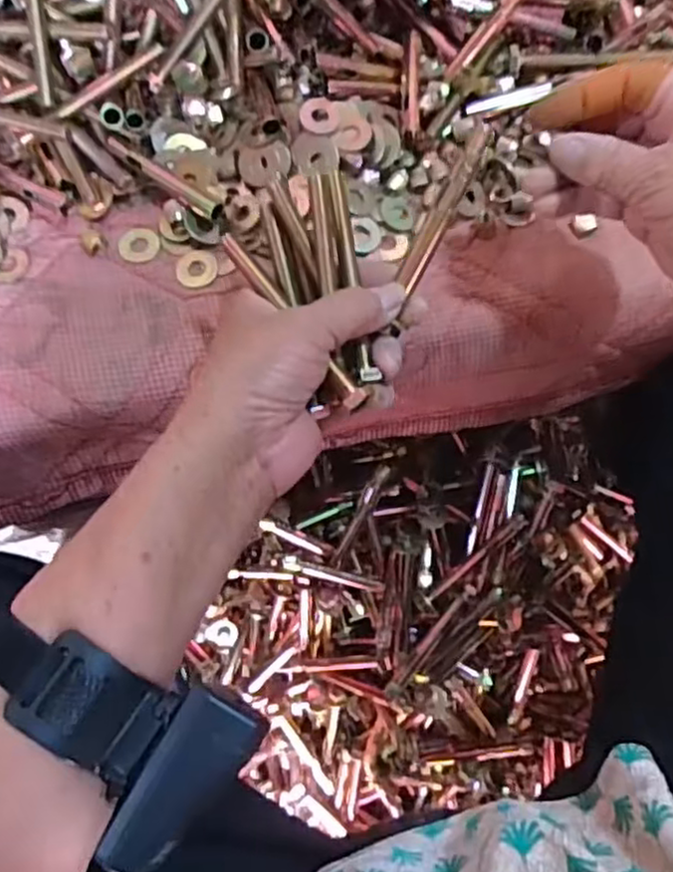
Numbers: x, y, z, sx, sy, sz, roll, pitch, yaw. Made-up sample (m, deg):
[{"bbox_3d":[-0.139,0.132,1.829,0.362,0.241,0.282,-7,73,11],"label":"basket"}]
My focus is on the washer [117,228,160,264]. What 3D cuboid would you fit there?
[{"bbox_3d":[-0.117,-0.114,0.410,0.024,0.004,0.023,-14,72,-7],"label":"washer"}]

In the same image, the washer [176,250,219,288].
[{"bbox_3d":[-0.082,-0.099,0.404,0.023,0.004,0.026,-11,71,-6],"label":"washer"}]

